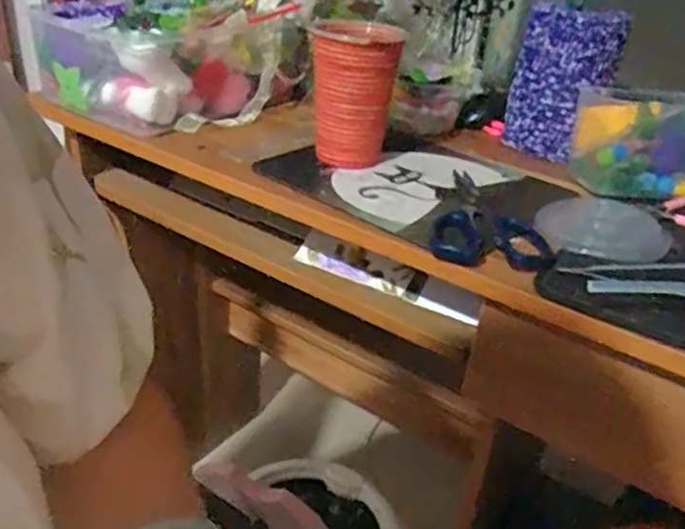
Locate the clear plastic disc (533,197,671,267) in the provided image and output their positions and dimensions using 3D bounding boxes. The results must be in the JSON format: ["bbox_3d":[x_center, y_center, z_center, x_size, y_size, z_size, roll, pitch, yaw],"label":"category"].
[{"bbox_3d":[0.215,-0.029,0.544,0.101,0.011,0.114,22,33,27],"label":"clear plastic disc"}]

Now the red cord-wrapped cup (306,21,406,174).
[{"bbox_3d":[0.013,-0.157,0.623,0.077,0.128,0.069,11,30,9],"label":"red cord-wrapped cup"}]

